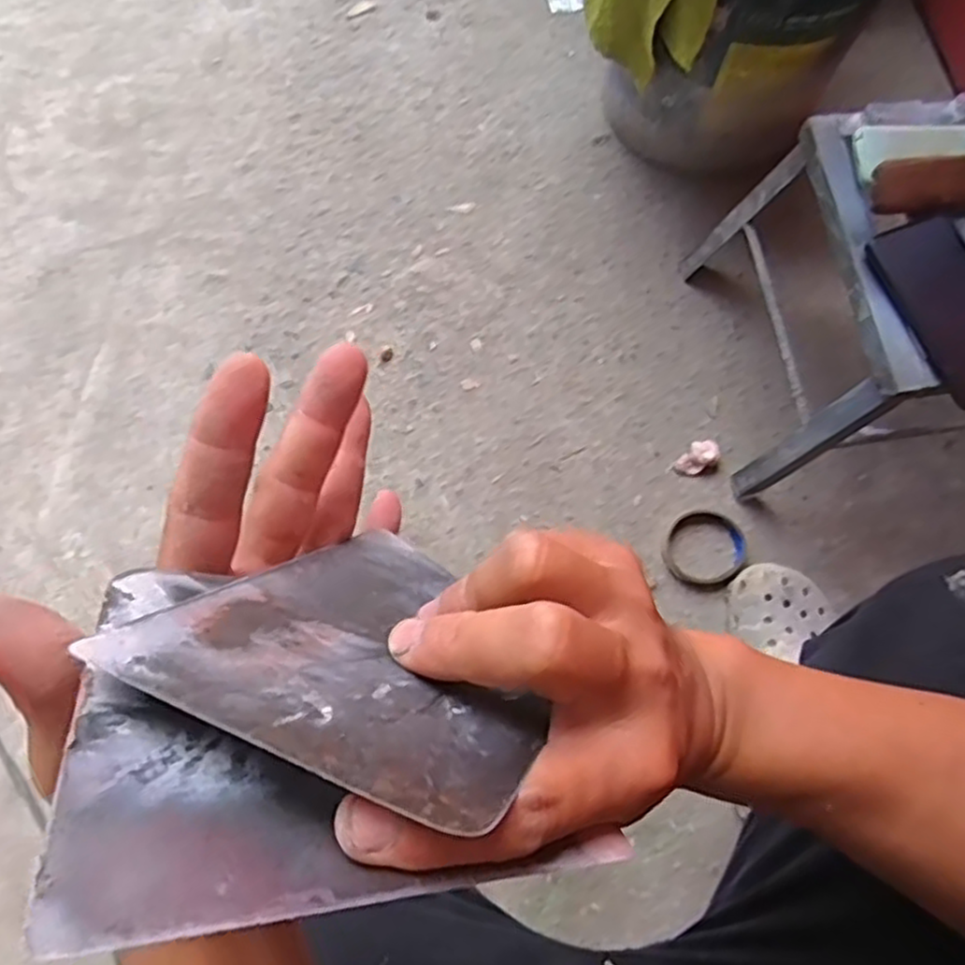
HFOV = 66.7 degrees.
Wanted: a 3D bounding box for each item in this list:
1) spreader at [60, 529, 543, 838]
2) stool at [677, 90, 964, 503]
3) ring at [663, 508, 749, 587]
[{"bbox_3d":[-0.025,0.047,0.211,0.093,0.131,0.004,27,103,12],"label":"spreader"},{"bbox_3d":[0.434,-0.177,0.738,0.343,0.250,0.294,-7,74,-2],"label":"stool"},{"bbox_3d":[0.237,0.069,0.785,0.088,0.009,0.081,0,74,0],"label":"ring"}]

